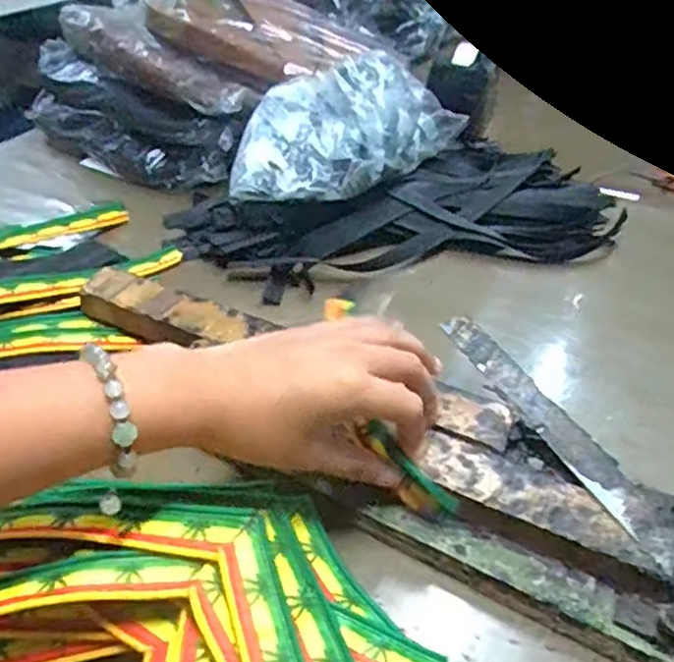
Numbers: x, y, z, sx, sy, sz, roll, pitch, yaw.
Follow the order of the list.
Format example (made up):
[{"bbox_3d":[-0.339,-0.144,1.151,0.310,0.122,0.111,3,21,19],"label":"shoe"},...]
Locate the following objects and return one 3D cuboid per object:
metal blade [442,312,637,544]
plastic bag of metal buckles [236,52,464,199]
[{"bbox_3d":[0.121,0.046,0.419,0.025,0.010,0.175,-17,42,-22],"label":"metal blade"},{"bbox_3d":[0.009,-0.195,0.641,0.117,0.094,0.267,29,46,30],"label":"plastic bag of metal buckles"}]

